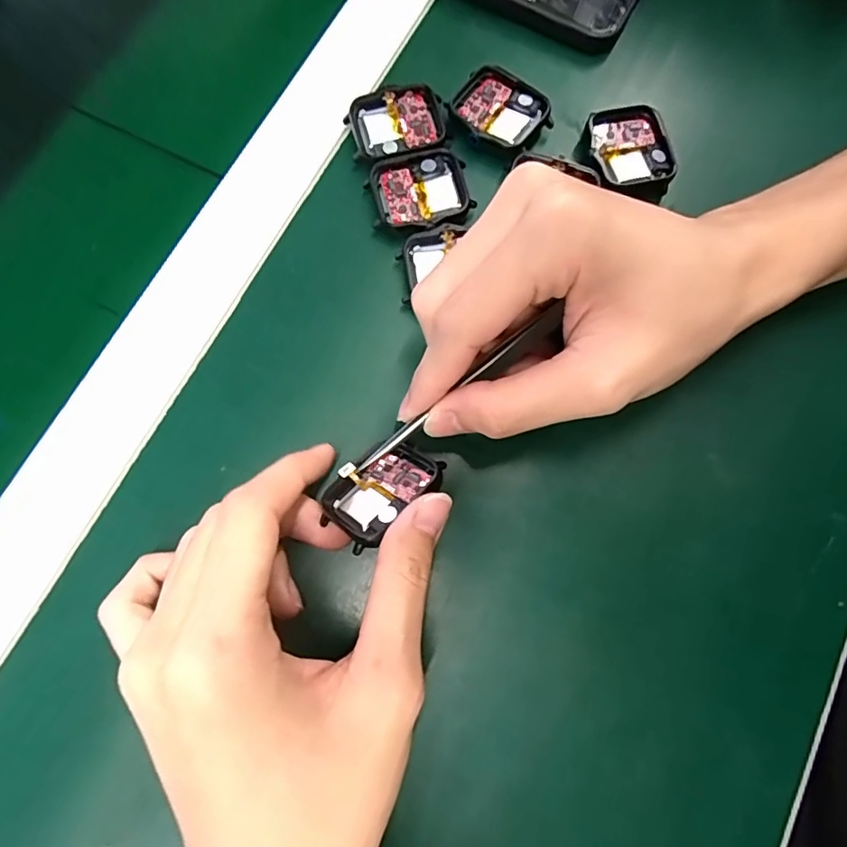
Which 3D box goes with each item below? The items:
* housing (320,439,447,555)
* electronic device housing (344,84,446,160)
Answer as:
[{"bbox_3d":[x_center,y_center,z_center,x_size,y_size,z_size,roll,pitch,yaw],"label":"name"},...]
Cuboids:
[{"bbox_3d":[-0.016,0.025,0.204,0.046,0.011,0.037,-36,43,-17],"label":"housing"},{"bbox_3d":[-0.013,-0.147,0.250,0.046,0.007,0.037,-14,77,-2],"label":"electronic device housing"}]

